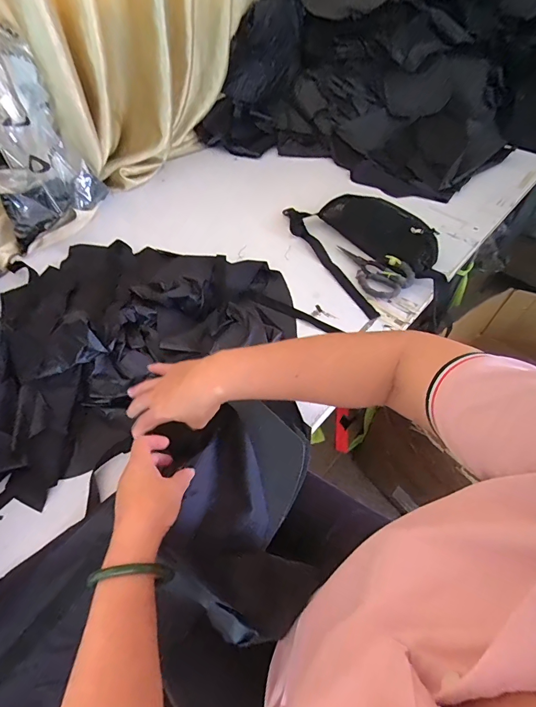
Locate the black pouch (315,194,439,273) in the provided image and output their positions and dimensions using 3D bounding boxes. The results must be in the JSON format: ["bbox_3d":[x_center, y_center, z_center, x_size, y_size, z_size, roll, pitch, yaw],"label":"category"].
[{"bbox_3d":[0.255,-0.278,0.822,0.134,0.060,0.276,-32,59,-20],"label":"black pouch"}]

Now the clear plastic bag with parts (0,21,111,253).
[{"bbox_3d":[-0.517,-0.441,0.773,0.130,0.350,0.248,7,50,37],"label":"clear plastic bag with parts"}]

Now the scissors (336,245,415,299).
[{"bbox_3d":[0.214,-0.179,0.773,0.101,0.024,0.166,-34,60,-22],"label":"scissors"}]

